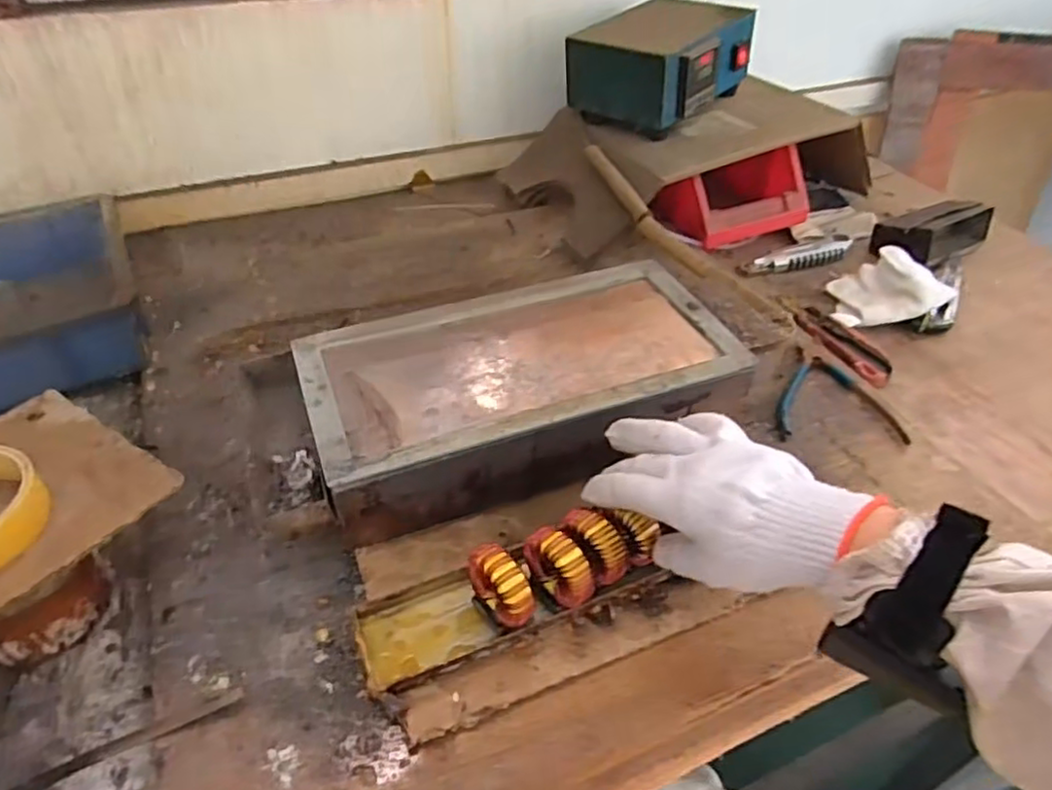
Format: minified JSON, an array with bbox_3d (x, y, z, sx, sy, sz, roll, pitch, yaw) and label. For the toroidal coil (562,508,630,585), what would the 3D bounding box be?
[{"bbox_3d":[0.046,0.106,0.447,0.022,0.053,0.045,-31,51,-31],"label":"toroidal coil"}]

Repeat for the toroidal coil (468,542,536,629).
[{"bbox_3d":[-0.015,0.125,0.427,0.022,0.054,0.049,-31,51,-31],"label":"toroidal coil"}]

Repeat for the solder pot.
[{"bbox_3d":[-0.003,-0.007,0.550,0.333,0.083,0.178,-15,44,-18],"label":"solder pot"}]

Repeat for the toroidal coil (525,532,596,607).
[{"bbox_3d":[0.021,0.114,0.439,0.021,0.053,0.053,-31,51,-31],"label":"toroidal coil"}]

